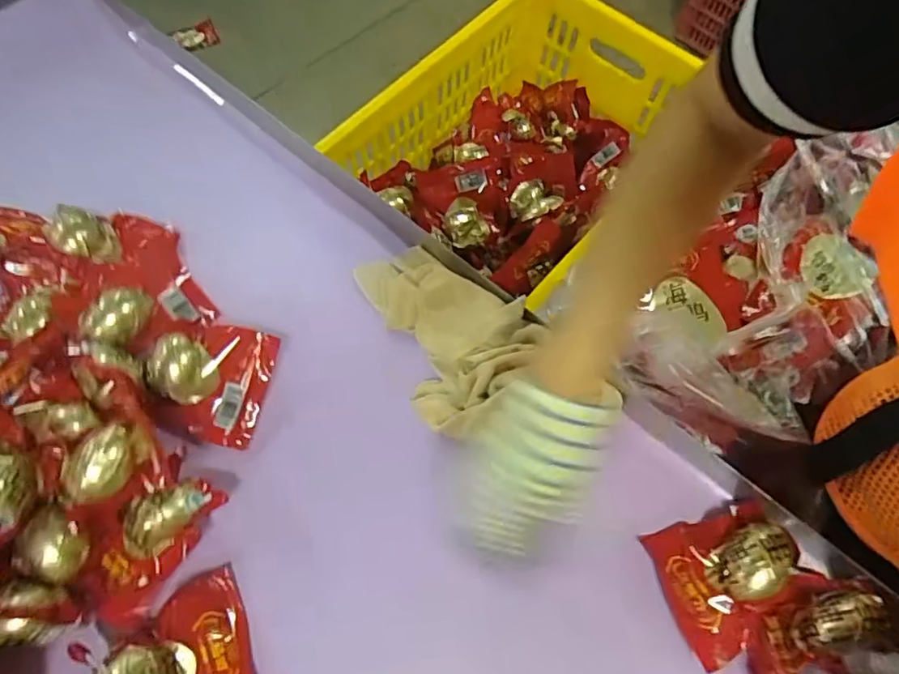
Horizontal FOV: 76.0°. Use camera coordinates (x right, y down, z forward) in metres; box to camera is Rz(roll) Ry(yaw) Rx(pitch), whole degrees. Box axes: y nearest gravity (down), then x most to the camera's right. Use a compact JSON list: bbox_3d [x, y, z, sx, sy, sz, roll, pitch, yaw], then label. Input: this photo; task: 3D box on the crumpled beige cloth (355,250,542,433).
[{"bbox_3d":[-0.023,-0.009,0.509,0.178,0.043,0.131,35,70,13],"label":"crumpled beige cloth"}]

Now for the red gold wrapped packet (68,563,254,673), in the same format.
[{"bbox_3d":[-0.195,0.224,0.395,0.098,0.037,0.096,-20,68,-10],"label":"red gold wrapped packet"}]

